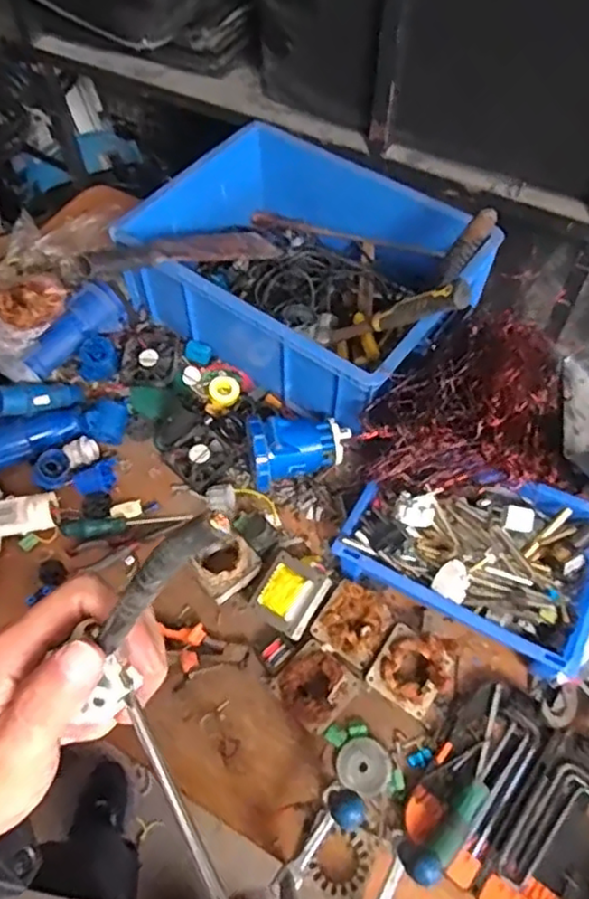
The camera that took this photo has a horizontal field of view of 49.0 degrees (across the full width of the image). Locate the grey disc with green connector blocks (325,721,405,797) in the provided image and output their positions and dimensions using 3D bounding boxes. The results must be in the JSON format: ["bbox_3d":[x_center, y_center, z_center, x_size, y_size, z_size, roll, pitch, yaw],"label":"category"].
[{"bbox_3d":[0.076,0.358,0.743,0.057,0.022,0.095,-34,64,-20],"label":"grey disc with green connector blocks"}]

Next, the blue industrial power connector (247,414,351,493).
[{"bbox_3d":[0.007,0.000,0.895,0.141,0.093,0.084,-14,59,-9],"label":"blue industrial power connector"}]

